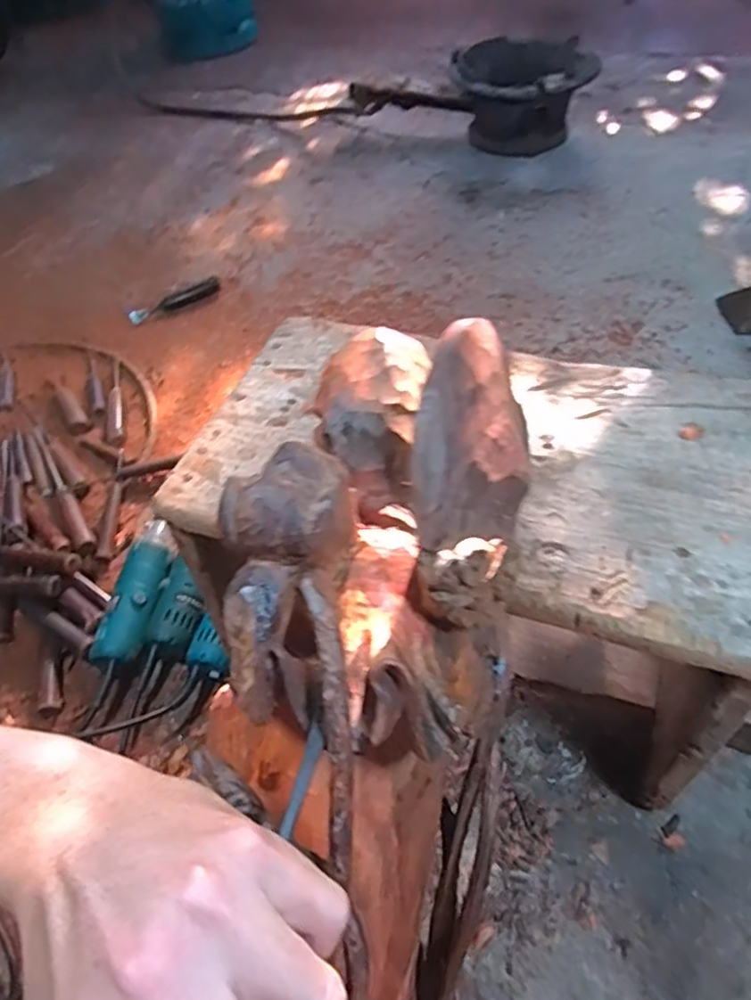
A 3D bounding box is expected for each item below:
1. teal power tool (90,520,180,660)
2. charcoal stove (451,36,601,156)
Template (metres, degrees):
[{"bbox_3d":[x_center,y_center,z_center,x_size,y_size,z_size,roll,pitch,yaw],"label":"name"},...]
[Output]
[{"bbox_3d":[-0.261,0.101,0.724,0.059,0.046,0.178,4,53,10],"label":"teal power tool"},{"bbox_3d":[0.323,-0.882,1.428,0.264,0.164,0.234,-11,52,-2],"label":"charcoal stove"}]

